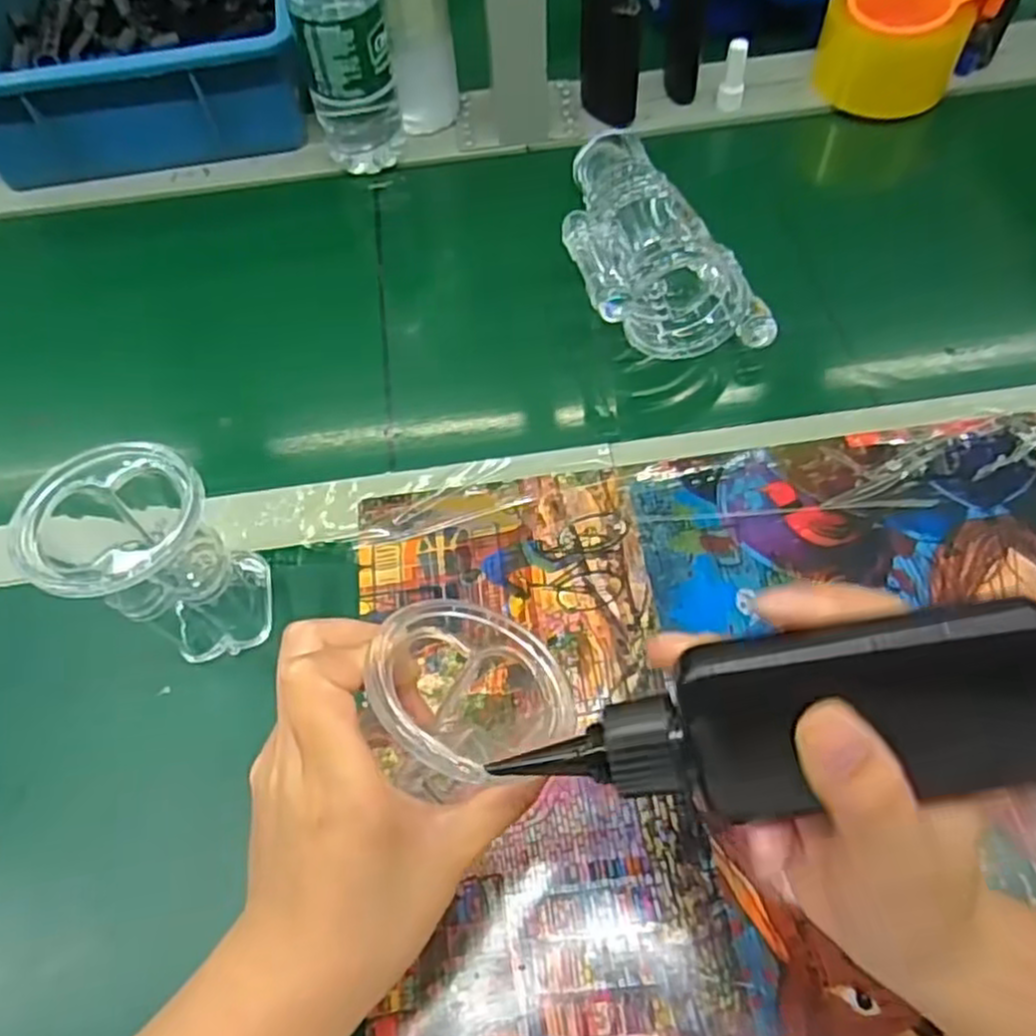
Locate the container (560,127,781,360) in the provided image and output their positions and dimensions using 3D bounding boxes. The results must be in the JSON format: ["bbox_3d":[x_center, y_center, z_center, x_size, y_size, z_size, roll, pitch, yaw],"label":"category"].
[{"bbox_3d":[0.074,-0.187,0.503,0.104,0.052,0.193,-20,61,-8],"label":"container"}]

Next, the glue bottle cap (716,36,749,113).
[{"bbox_3d":[0.173,-0.355,0.605,0.019,0.050,0.015,2,60,4],"label":"glue bottle cap"}]

